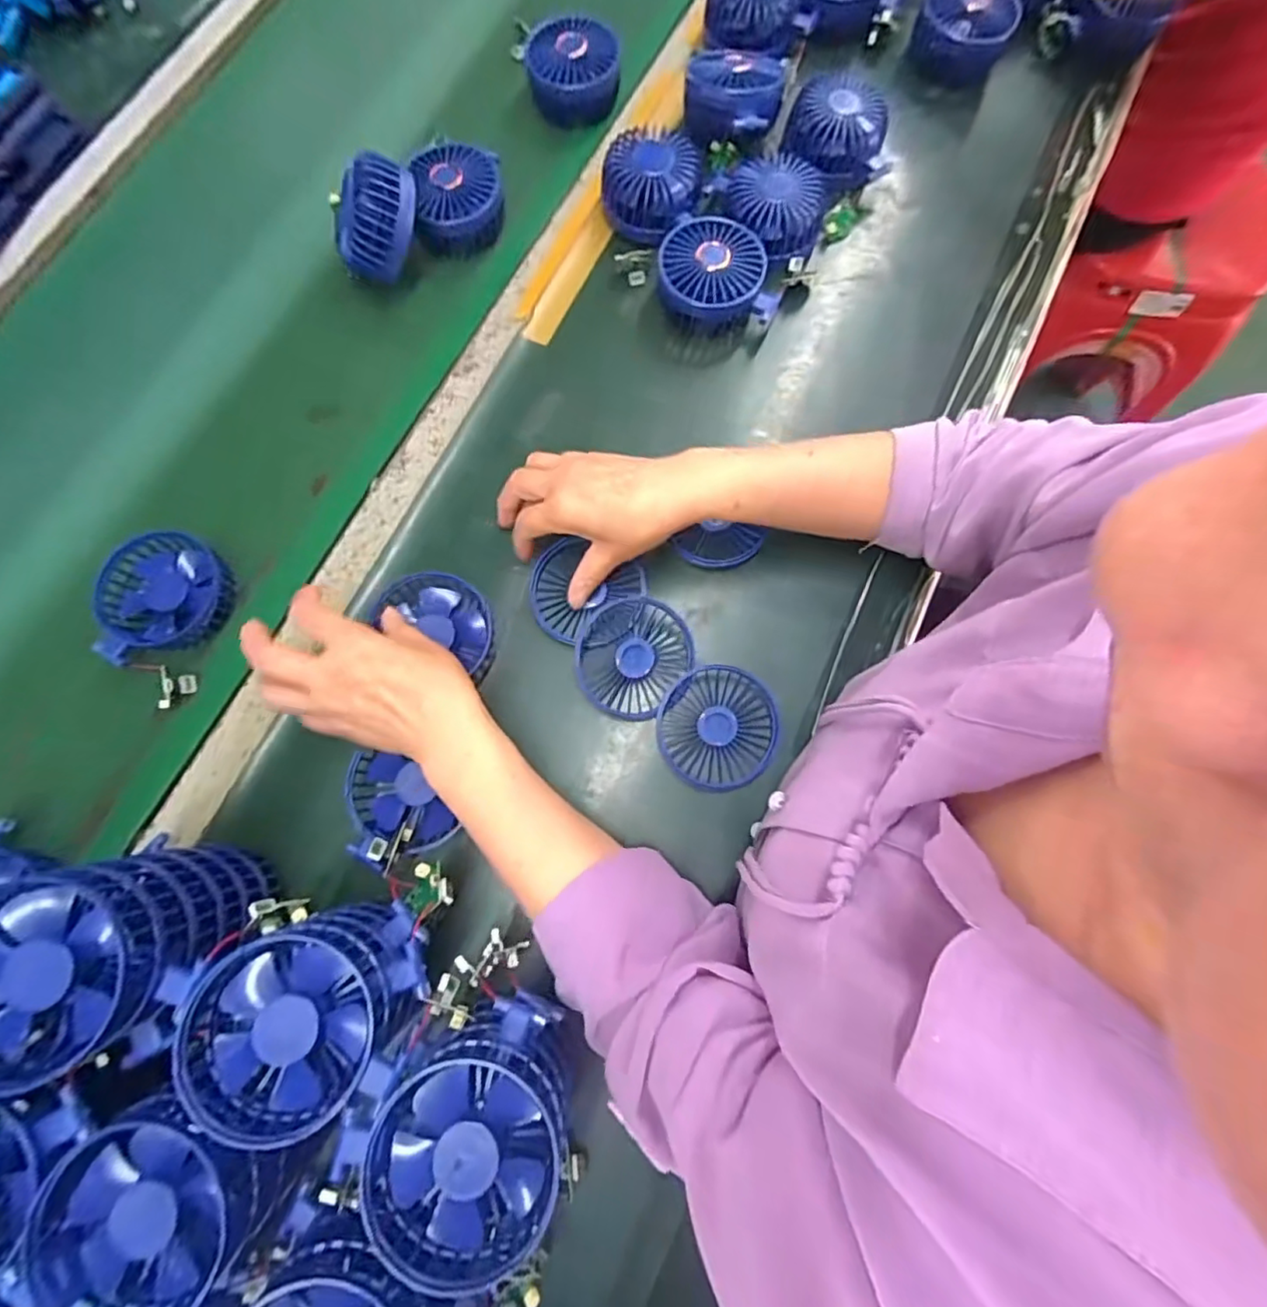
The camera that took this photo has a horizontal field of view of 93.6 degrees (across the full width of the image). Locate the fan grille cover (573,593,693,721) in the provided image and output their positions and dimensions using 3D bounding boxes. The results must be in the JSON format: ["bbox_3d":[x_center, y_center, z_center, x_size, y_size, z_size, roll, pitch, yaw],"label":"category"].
[{"bbox_3d":[-0.003,0.001,0.454,0.081,0.020,0.090,38,80,10],"label":"fan grille cover"}]

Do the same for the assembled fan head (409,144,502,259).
[{"bbox_3d":[-0.156,-0.404,0.526,0.082,0.039,0.098,-15,76,-2],"label":"assembled fan head"}]

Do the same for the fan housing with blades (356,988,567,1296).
[{"bbox_3d":[-0.077,0.241,0.306,0.090,0.057,0.109,23,78,7],"label":"fan housing with blades"}]

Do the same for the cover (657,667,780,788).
[{"bbox_3d":[0.063,0.056,0.443,0.088,0.025,0.088,14,77,5],"label":"cover"}]

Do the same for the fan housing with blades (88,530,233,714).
[{"bbox_3d":[-0.364,-0.033,0.456,0.091,0.024,0.119,17,77,5],"label":"fan housing with blades"}]

